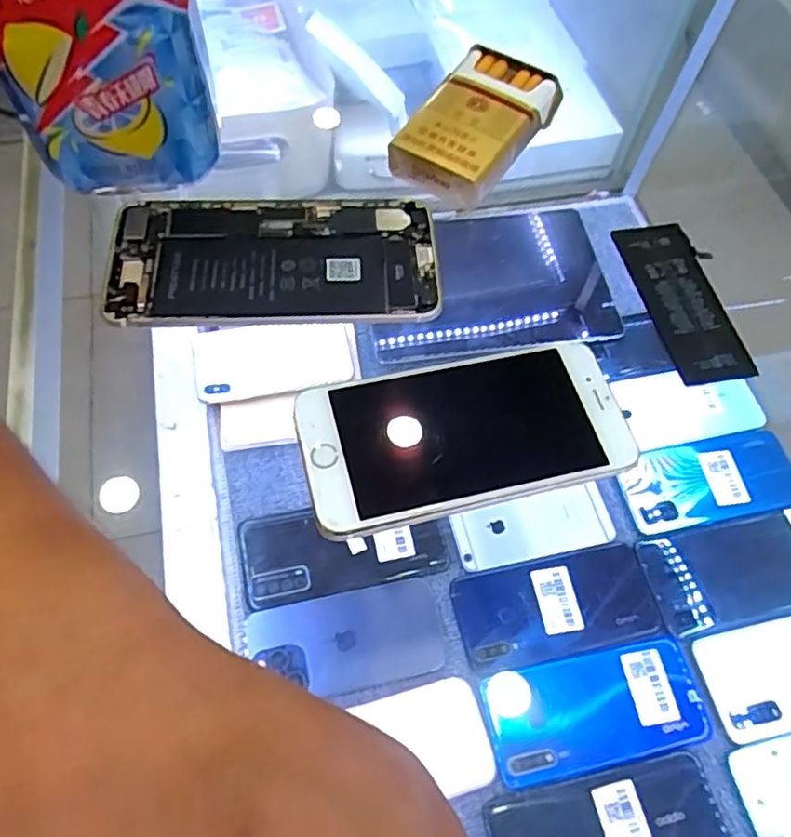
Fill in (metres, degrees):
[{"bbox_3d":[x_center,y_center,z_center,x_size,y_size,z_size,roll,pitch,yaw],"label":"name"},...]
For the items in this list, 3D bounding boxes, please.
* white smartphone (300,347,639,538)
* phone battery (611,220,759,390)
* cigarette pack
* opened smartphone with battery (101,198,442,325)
[{"bbox_3d":[0.030,0.005,0.266,0.134,0.006,0.065,-11,62,-9],"label":"white smartphone"},{"bbox_3d":[0.142,-0.058,0.315,0.039,0.008,0.092,-9,62,-8],"label":"phone battery"},{"bbox_3d":[0.043,-0.157,0.346,0.056,0.028,0.095,31,64,14],"label":"cigarette pack"},{"bbox_3d":[-0.059,-0.078,0.313,0.156,0.006,0.076,-1,61,-4],"label":"opened smartphone with battery"}]

